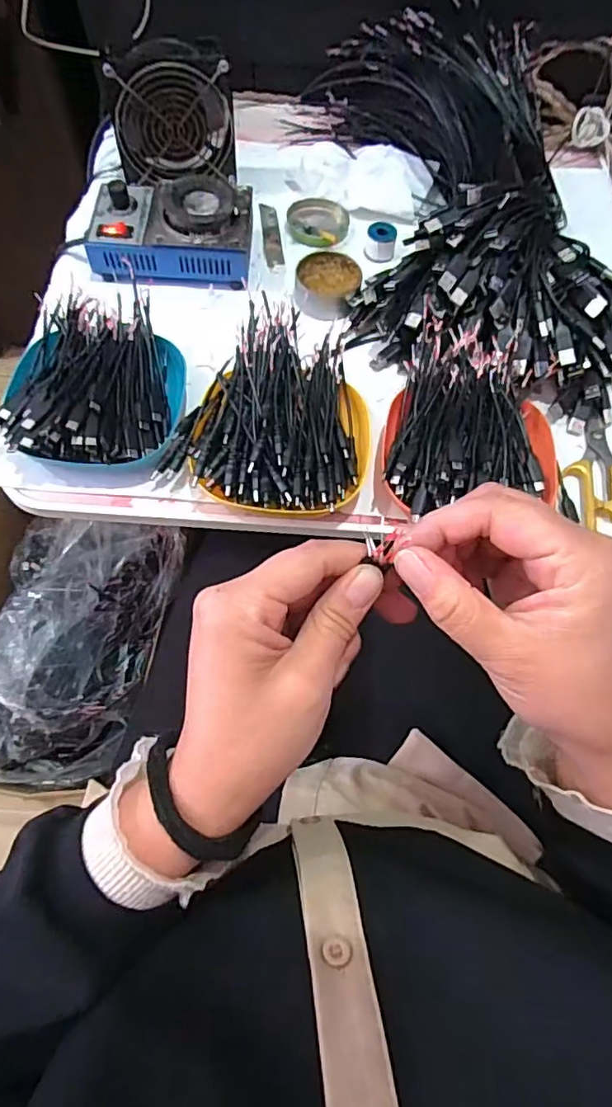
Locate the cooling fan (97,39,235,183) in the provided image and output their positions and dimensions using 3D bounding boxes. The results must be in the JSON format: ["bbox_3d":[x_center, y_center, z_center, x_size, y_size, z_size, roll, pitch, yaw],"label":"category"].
[{"bbox_3d":[-0.135,-0.441,0.567,0.121,0.107,0.057,-10,67,-7],"label":"cooling fan"}]

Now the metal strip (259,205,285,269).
[{"bbox_3d":[-0.037,-0.338,0.593,0.019,0.004,0.098,-6,67,-5],"label":"metal strip"}]

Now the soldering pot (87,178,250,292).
[{"bbox_3d":[-0.129,-0.315,0.541,0.152,0.055,0.095,-1,67,-3],"label":"soldering pot"}]

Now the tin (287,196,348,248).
[{"bbox_3d":[0.011,-0.356,0.601,0.065,0.018,0.066,1,67,-2],"label":"tin"}]

